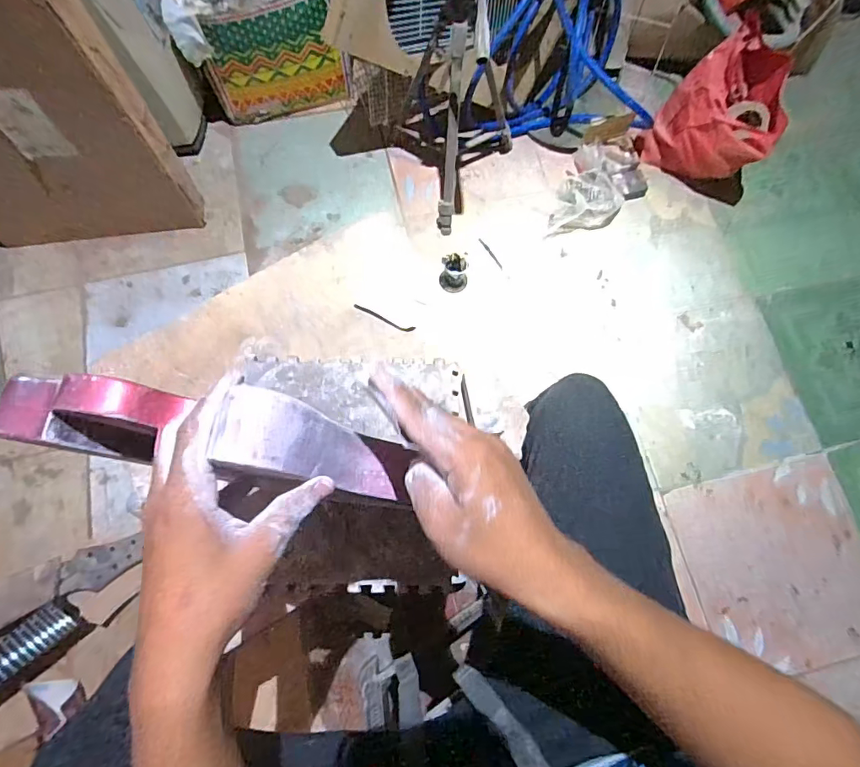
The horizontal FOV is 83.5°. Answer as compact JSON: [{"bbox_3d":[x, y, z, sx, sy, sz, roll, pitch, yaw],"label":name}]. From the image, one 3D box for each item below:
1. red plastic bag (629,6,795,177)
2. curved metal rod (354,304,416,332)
[{"bbox_3d":[0.696,-0.650,1.161,0.266,0.277,0.198,32,75,8],"label":"red plastic bag"},{"bbox_3d":[-0.068,-0.096,0.706,0.096,0.007,0.014,24,74,6],"label":"curved metal rod"}]

